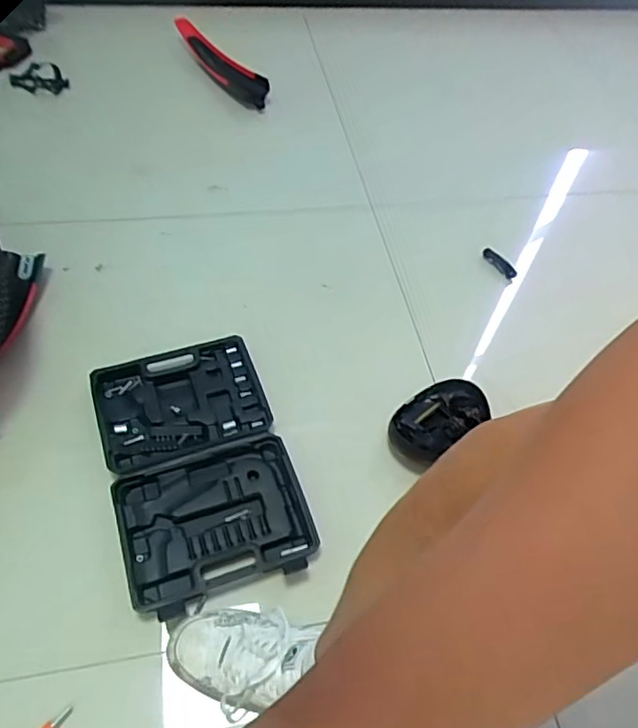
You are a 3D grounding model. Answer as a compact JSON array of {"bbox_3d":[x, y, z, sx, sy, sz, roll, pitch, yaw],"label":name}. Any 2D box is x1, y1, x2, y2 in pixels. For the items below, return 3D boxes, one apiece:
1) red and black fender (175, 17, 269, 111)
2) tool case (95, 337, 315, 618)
[{"bbox_3d":[-0.260,-0.772,1.423,0.086,0.054,0.440,-25,61,-21],"label":"red and black fender"},{"bbox_3d":[-0.177,0.142,0.819,0.245,0.044,0.382,-15,57,-16],"label":"tool case"}]

